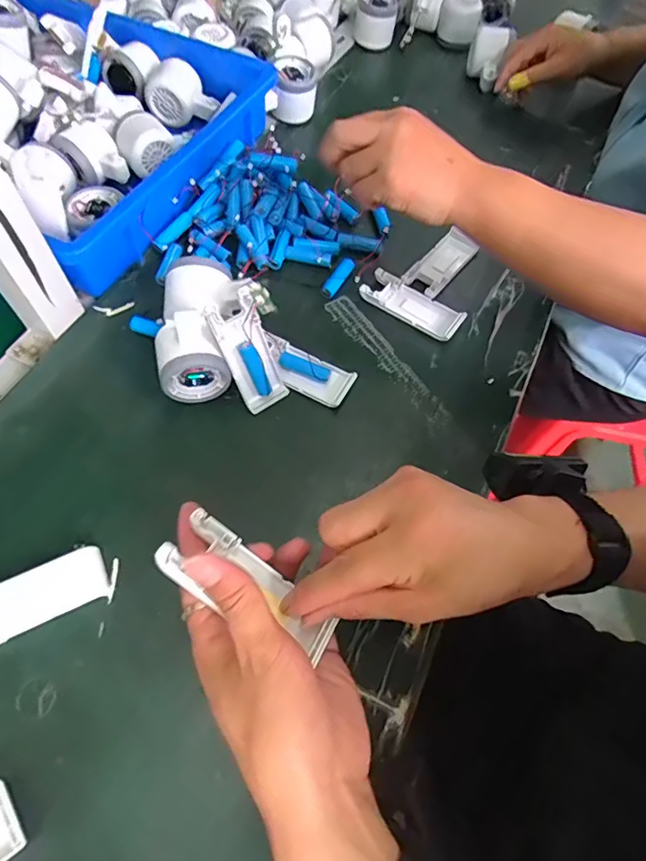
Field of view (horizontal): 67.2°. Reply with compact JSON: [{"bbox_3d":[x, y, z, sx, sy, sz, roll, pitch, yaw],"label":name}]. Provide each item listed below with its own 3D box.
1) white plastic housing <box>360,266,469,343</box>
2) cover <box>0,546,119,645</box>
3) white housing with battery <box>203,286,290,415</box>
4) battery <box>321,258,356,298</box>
[{"bbox_3d":[0.089,-0.126,0.489,0.102,0.011,0.040,34,65,14],"label":"white plastic housing"},{"bbox_3d":[-0.203,0.118,0.346,0.108,0.006,0.044,-20,65,-14],"label":"cover"},{"bbox_3d":[-0.057,-0.063,0.406,0.048,0.093,0.018,-36,39,-20],"label":"white housing with battery"},{"bbox_3d":[0.016,-0.155,0.499,0.014,0.017,0.049,30,64,12],"label":"battery"}]

